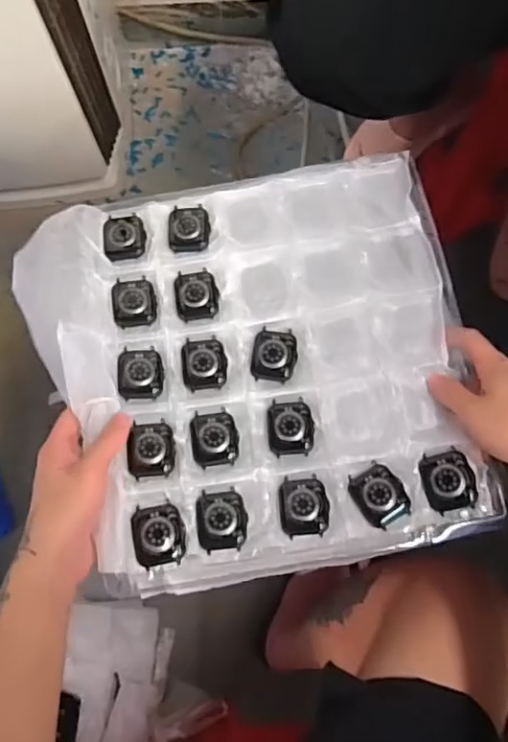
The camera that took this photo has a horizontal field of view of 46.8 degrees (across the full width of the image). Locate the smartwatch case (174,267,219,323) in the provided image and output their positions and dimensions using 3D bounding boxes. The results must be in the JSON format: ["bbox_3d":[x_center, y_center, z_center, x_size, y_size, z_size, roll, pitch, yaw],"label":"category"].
[{"bbox_3d":[-0.051,-0.068,0.521,0.038,0.007,0.047,-9,79,-2],"label":"smartwatch case"}]

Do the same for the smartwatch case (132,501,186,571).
[{"bbox_3d":[-0.072,0.125,0.447,0.037,0.010,0.045,-12,79,-3],"label":"smartwatch case"}]

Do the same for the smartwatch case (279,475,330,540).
[{"bbox_3d":[0.039,0.106,0.461,0.037,0.011,0.045,-3,79,-1],"label":"smartwatch case"}]

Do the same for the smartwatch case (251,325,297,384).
[{"bbox_3d":[0.018,-0.014,0.506,0.038,0.011,0.046,7,79,1],"label":"smartwatch case"}]

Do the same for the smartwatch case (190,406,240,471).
[{"bbox_3d":[-0.032,0.055,0.483,0.038,0.013,0.047,-9,79,-2],"label":"smartwatch case"}]

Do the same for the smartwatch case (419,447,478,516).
[{"bbox_3d":[0.152,0.085,0.456,0.036,0.012,0.045,-9,79,-3],"label":"smartwatch case"}]

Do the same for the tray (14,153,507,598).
[{"bbox_3d":[0.002,-0.010,0.490,0.337,0.035,0.334,-11,73,-3],"label":"tray"}]

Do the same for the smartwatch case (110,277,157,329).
[{"bbox_3d":[-0.106,-0.061,0.517,0.037,0.014,0.044,-12,79,-3],"label":"smartwatch case"}]

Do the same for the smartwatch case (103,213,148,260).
[{"bbox_3d":[-0.118,-0.123,0.538,0.037,0.007,0.046,-7,79,-2],"label":"smartwatch case"}]

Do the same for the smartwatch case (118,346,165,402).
[{"bbox_3d":[-0.095,0.002,0.496,0.037,0.015,0.045,-4,79,-1],"label":"smartwatch case"}]

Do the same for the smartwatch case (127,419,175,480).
[{"bbox_3d":[-0.083,0.063,0.474,0.036,0.015,0.044,-5,79,-2],"label":"smartwatch case"}]

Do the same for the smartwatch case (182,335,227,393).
[{"bbox_3d":[-0.042,-0.007,0.497,0.037,0.006,0.044,-6,79,-2],"label":"smartwatch case"}]

